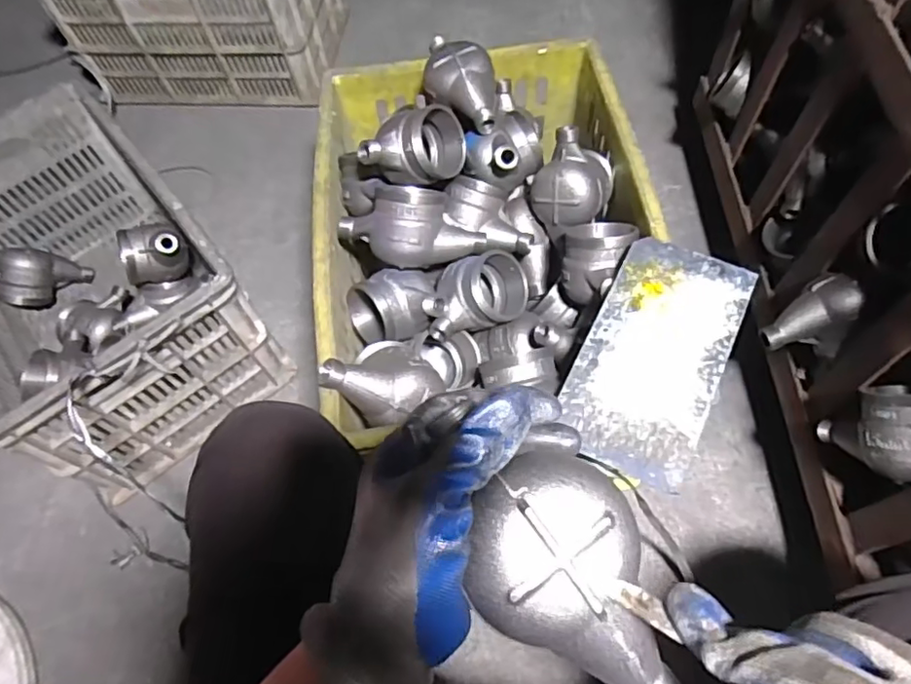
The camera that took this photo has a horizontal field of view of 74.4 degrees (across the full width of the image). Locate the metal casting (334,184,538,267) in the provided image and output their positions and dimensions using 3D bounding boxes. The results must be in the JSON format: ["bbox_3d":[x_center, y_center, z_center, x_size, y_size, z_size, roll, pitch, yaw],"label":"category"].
[{"bbox_3d":[-0.016,-0.126,0.674,0.218,0.065,0.091,6,62,-14],"label":"metal casting"}]

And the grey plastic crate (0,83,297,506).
[{"bbox_3d":[-0.510,-0.071,0.855,0.316,0.273,0.465,-37,66,-15],"label":"grey plastic crate"}]

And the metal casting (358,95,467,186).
[{"bbox_3d":[-0.046,-0.220,0.674,0.112,0.080,0.084,-3,62,2],"label":"metal casting"}]

